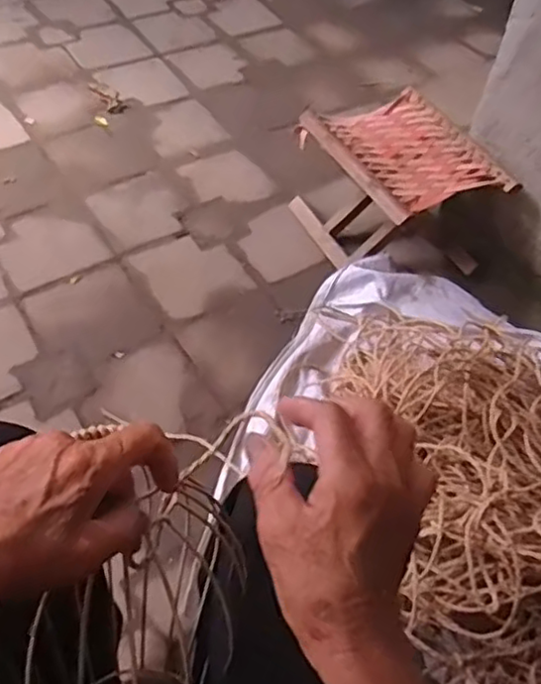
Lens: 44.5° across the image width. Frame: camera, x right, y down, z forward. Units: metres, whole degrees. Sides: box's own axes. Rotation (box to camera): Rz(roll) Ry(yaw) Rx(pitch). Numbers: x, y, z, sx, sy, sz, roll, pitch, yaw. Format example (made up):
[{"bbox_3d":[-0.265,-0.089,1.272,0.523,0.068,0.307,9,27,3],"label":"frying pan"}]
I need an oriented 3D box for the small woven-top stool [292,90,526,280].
[{"bbox_3d":[0.236,-0.274,1.268,0.269,0.239,0.302,-19,56,-20],"label":"small woven-top stool"}]

